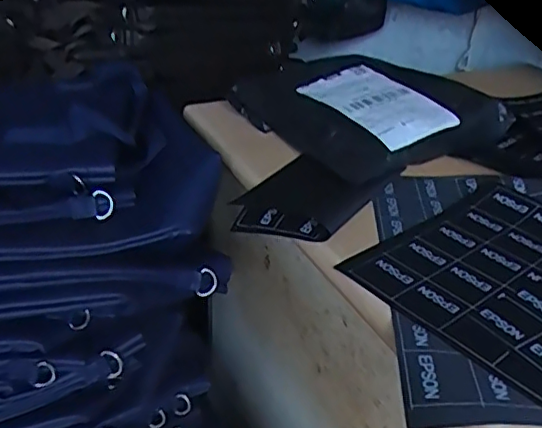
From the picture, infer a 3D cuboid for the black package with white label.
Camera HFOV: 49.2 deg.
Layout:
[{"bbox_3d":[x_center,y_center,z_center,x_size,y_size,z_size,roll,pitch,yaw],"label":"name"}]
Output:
[{"bbox_3d":[0.105,-0.115,0.651,0.214,0.065,0.216,-18,36,-31],"label":"black package with white label"}]

